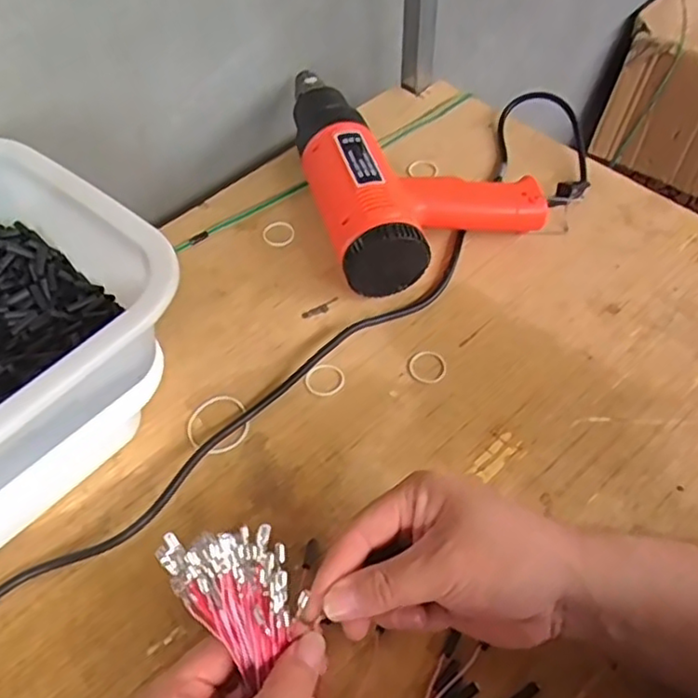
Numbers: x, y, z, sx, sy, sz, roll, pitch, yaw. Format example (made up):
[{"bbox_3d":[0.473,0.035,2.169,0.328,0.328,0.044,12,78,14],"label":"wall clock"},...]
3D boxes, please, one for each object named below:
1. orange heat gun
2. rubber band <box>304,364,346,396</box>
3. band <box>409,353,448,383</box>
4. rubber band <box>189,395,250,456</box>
[{"bbox_3d":[0.033,-0.179,0.612,0.185,0.071,0.271,-23,56,-12],"label":"orange heat gun"},{"bbox_3d":[-0.019,0.023,0.510,0.029,0.004,0.029,-2,54,3],"label":"rubber band"},{"bbox_3d":[0.060,0.014,0.514,0.029,0.004,0.028,-2,54,3],"label":"band"},{"bbox_3d":[-0.097,0.055,0.492,0.044,0.004,0.048,-2,54,3],"label":"rubber band"}]

